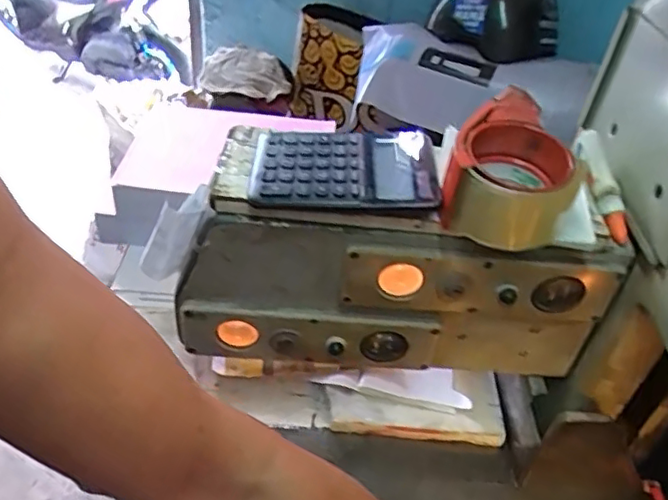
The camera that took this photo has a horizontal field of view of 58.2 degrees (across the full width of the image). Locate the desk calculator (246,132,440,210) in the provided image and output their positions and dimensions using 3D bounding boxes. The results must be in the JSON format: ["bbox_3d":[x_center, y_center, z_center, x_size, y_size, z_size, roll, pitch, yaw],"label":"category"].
[{"bbox_3d":[0.007,-0.065,0.480,0.141,0.027,0.093,4,40,-4],"label":"desk calculator"}]

